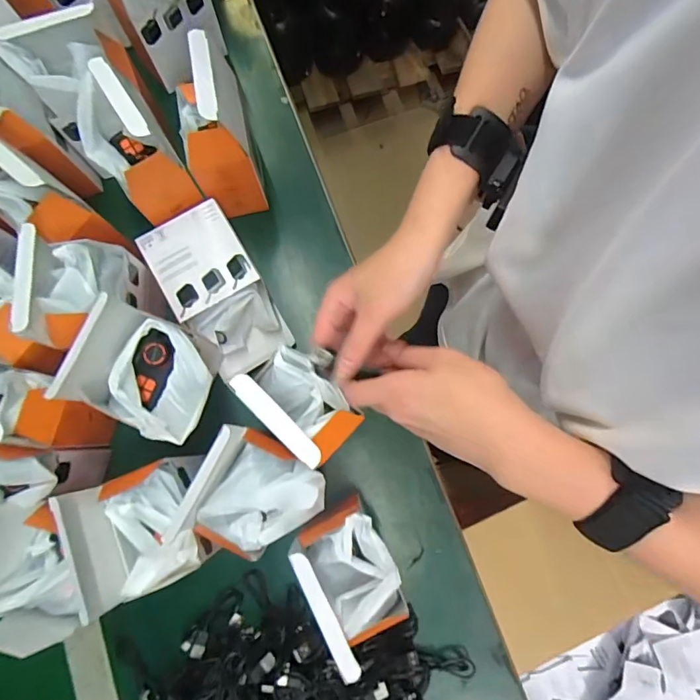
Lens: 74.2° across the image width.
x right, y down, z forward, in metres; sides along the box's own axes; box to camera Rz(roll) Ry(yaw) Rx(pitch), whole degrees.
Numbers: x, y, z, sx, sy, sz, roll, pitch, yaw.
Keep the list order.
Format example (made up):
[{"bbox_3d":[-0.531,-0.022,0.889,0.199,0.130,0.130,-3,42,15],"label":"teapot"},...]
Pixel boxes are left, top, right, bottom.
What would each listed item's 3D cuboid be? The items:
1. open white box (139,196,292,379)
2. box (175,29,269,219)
[{"bbox_3d":[-0.149,-0.066,0.527,0.095,0.069,0.172,-30,81,-4],"label":"open white box"},{"bbox_3d":[-0.144,-0.231,0.503,0.064,0.173,0.096,-14,80,-1],"label":"box"}]

